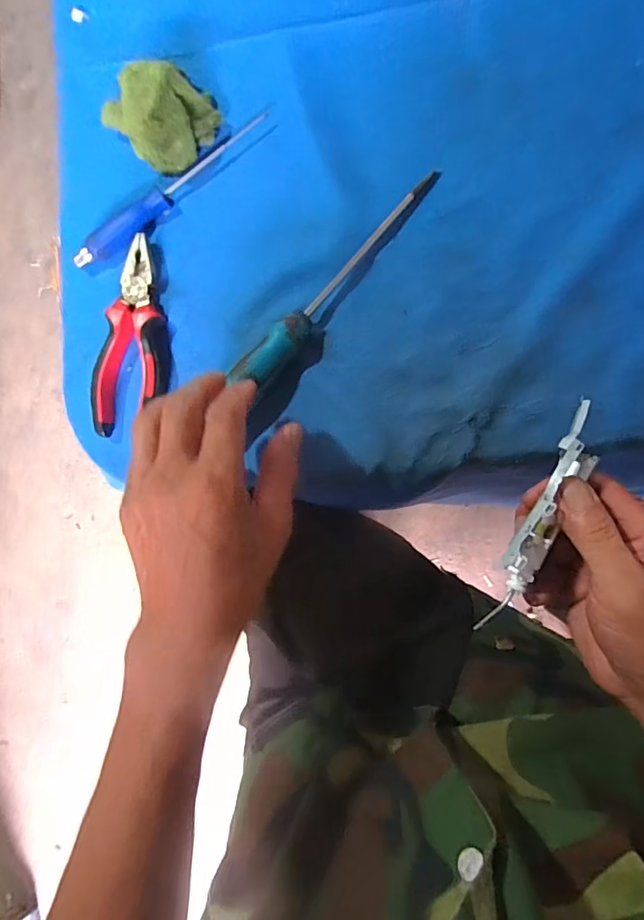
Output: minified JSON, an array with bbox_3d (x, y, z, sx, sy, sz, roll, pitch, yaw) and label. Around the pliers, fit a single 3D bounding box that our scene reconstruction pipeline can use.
[{"bbox_3d":[-0.148,-0.097,0.378,0.054,0.025,0.151,1,84,11],"label":"pliers"}]

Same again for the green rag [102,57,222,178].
[{"bbox_3d":[-0.122,-0.275,0.377,0.060,0.052,0.077,40,91,12],"label":"green rag"}]

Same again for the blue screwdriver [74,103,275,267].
[{"bbox_3d":[-0.121,-0.219,0.389,0.195,0.018,0.023,-36,79,5],"label":"blue screwdriver"}]

